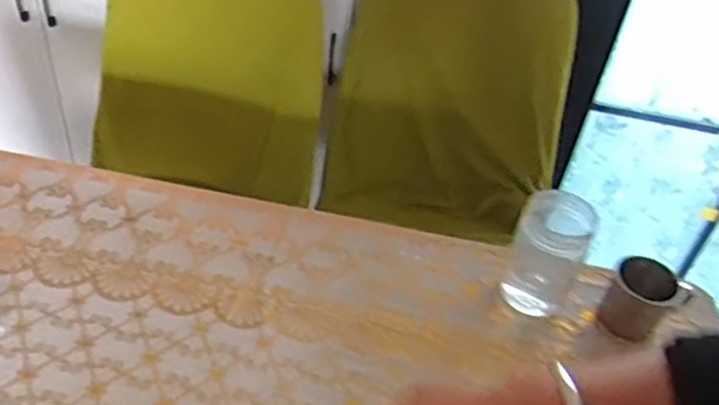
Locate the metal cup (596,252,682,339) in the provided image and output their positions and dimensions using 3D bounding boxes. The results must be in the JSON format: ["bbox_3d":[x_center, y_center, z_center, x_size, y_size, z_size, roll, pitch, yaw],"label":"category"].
[{"bbox_3d":[0.325,0.112,0.782,0.073,0.083,0.067,4,42,-4],"label":"metal cup"}]

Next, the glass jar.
[{"bbox_3d":[0.221,0.060,0.790,0.081,0.125,0.090,21,43,15],"label":"glass jar"}]

